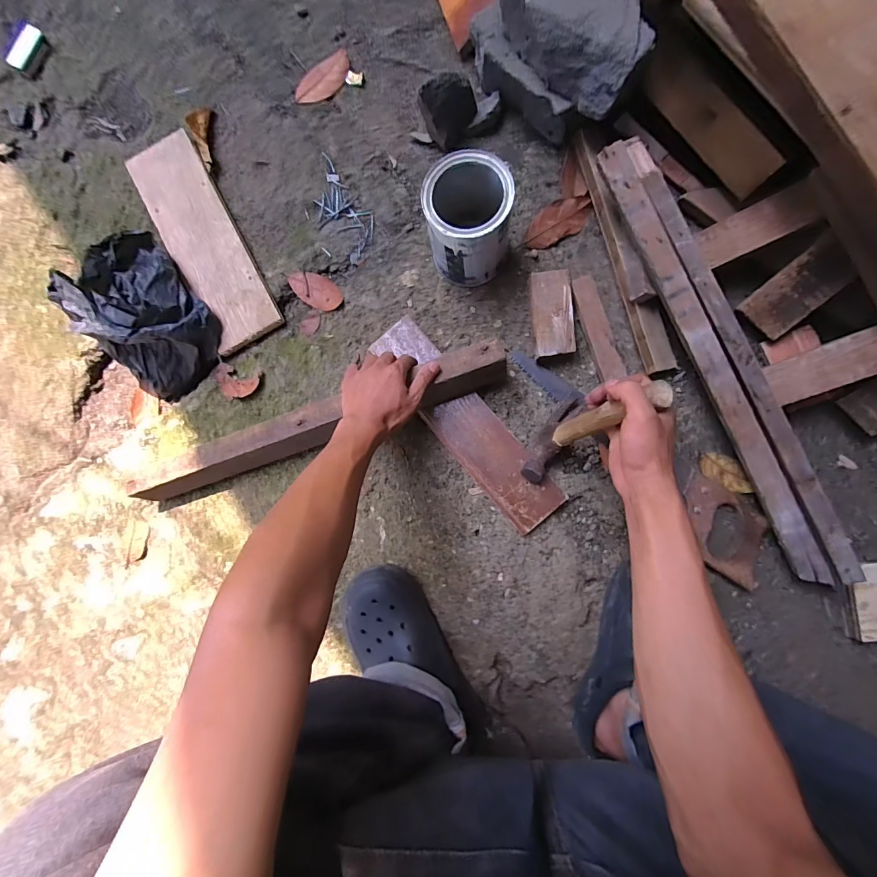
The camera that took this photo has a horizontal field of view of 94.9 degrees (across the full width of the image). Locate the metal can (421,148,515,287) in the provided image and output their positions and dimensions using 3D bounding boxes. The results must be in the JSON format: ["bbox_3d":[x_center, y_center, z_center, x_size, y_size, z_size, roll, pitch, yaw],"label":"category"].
[{"bbox_3d":[0.041,-0.283,0.539,0.105,0.131,0.113,0,86,5],"label":"metal can"}]

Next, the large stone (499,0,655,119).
[{"bbox_3d":[0.175,-0.500,0.488,0.122,0.073,0.191,-33,86,3],"label":"large stone"}]

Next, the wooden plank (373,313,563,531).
[{"bbox_3d":[0.037,-0.024,0.584,0.083,0.018,0.348,-41,84,1],"label":"wooden plank"}]

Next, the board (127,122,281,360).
[{"bbox_3d":[-0.364,-0.305,0.630,0.109,0.025,0.345,-28,84,3],"label":"board"}]

